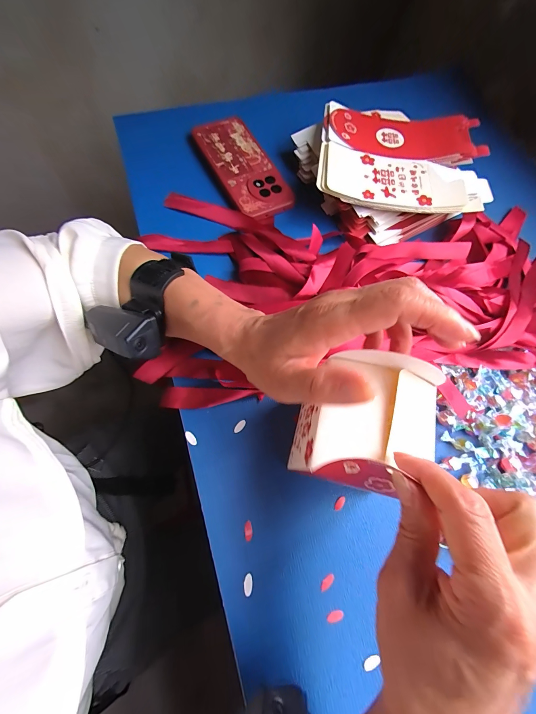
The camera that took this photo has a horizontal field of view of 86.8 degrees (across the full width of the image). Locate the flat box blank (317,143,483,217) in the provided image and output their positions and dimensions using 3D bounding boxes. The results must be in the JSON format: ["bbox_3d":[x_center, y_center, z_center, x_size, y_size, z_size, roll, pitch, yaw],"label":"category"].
[{"bbox_3d":[0.150,-0.206,0.331,0.183,0.017,0.075,8,71,-3],"label":"flat box blank"}]

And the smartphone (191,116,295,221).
[{"bbox_3d":[-0.032,-0.245,0.362,0.073,0.016,0.153,-25,74,-14],"label":"smartphone"}]

